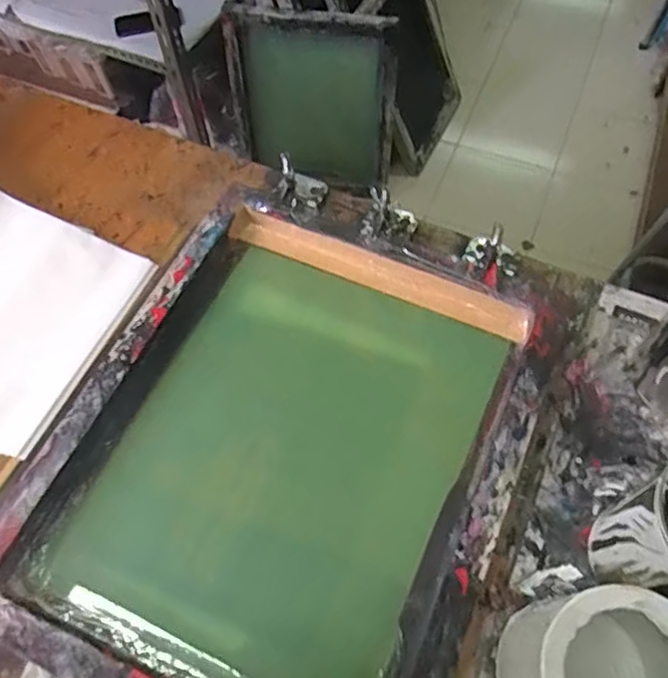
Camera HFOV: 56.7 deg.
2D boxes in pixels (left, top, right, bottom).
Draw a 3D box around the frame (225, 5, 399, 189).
[{"bbox_3d":[-0.049,-0.593,1.565,0.395,0.443,0.060,6,50,4],"label":"frame"}]

